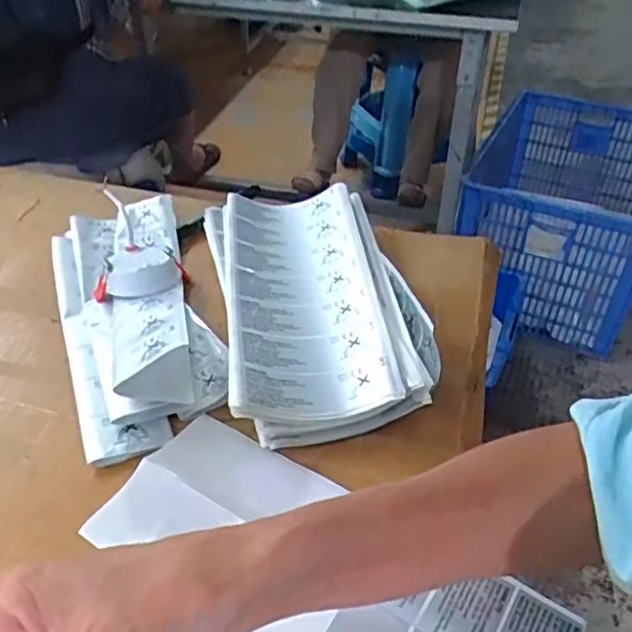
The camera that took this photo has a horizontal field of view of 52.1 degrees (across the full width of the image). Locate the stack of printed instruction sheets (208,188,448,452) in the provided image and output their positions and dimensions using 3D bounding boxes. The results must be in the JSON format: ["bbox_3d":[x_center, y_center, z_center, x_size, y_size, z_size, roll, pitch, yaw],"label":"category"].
[{"bbox_3d":[-0.005,-0.020,0.584,0.161,0.042,0.305,-6,40,-9],"label":"stack of printed instruction sheets"}]

